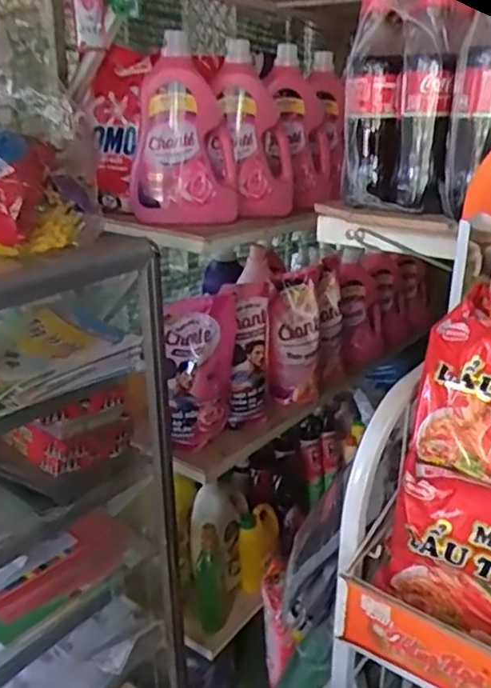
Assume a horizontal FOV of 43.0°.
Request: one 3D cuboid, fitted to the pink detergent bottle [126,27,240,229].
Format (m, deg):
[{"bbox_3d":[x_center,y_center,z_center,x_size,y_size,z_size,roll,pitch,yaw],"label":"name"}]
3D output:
[{"bbox_3d":[-0.129,-0.425,1.259,0.205,0.340,0.142,-1,20,-1],"label":"pink detergent bottle"}]

